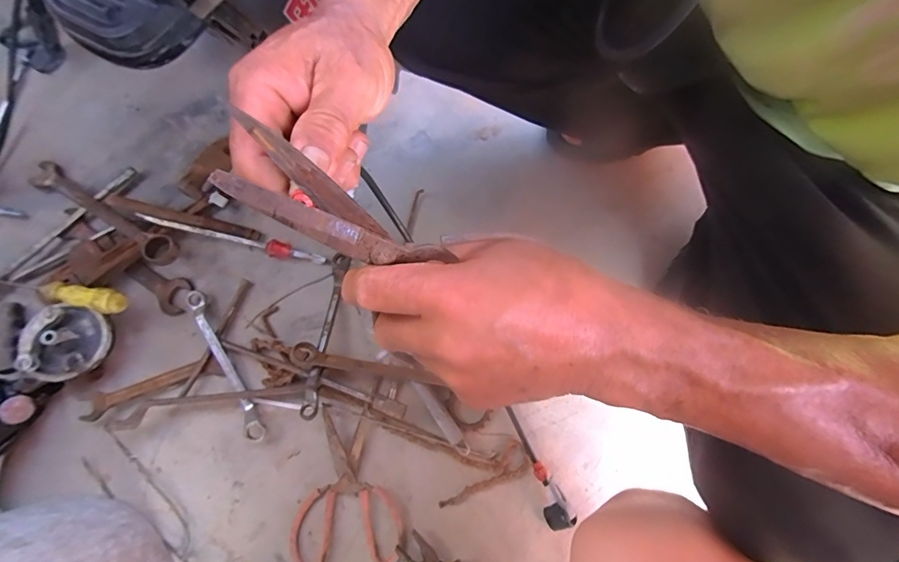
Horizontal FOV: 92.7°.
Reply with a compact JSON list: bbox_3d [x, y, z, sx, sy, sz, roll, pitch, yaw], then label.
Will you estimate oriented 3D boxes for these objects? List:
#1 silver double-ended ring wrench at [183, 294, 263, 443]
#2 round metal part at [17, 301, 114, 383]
[{"bbox_3d":[-0.306,0.112,0.580,0.027,0.019,0.225,-30,78,-5],"label":"silver double-ended ring wrench"},{"bbox_3d":[-0.501,0.081,0.564,0.093,0.049,0.094,0,77,1],"label":"round metal part"}]

